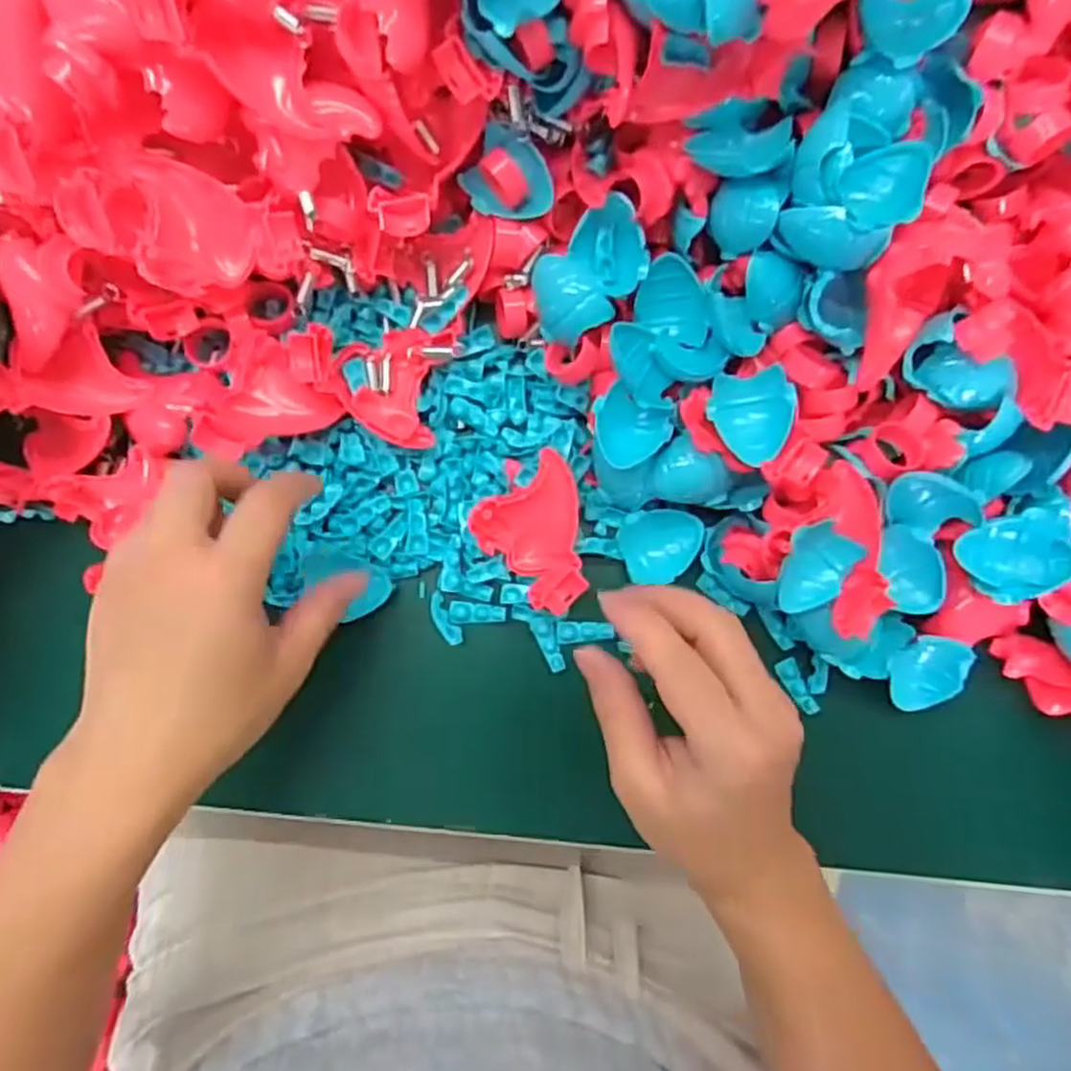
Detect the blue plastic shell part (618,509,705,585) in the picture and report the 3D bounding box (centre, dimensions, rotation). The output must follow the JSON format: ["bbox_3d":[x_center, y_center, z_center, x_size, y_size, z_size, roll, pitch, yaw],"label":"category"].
[{"bbox_3d":[0.065,0.006,0.391,0.041,0.011,0.037,1,86,-1],"label":"blue plastic shell part"}]

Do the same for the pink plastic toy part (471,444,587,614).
[{"bbox_3d":[0.006,0.000,0.378,0.057,0.019,0.065,-39,88,-3],"label":"pink plastic toy part"}]

